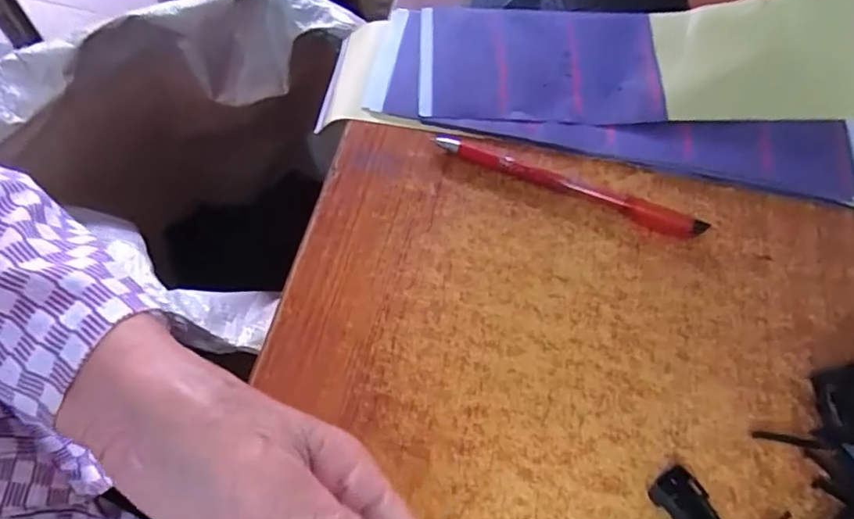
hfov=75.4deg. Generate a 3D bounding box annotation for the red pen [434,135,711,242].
[{"bbox_3d":[0.089,-0.049,0.351,0.171,0.010,0.017,22,65,8],"label":"red pen"}]

